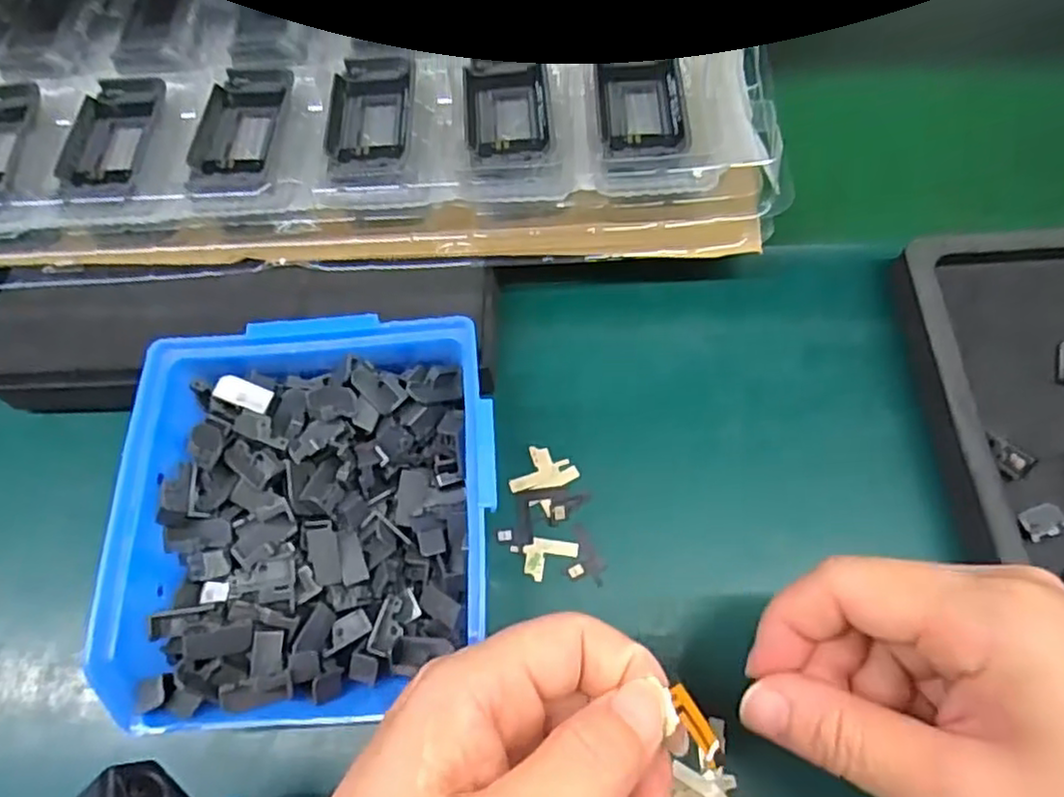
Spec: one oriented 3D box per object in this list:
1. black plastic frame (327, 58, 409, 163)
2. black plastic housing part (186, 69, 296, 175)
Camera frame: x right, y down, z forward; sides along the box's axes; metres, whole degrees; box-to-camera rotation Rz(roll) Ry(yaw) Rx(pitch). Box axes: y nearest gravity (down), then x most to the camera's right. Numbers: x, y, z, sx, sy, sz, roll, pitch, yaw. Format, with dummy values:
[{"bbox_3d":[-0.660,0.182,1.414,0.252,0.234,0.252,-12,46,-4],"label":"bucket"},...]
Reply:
[{"bbox_3d":[-0.073,-0.135,0.308,0.035,0.005,0.069,-3,63,2],"label":"black plastic frame"},{"bbox_3d":[-0.133,-0.129,0.314,0.035,0.007,0.066,2,63,5],"label":"black plastic housing part"}]

